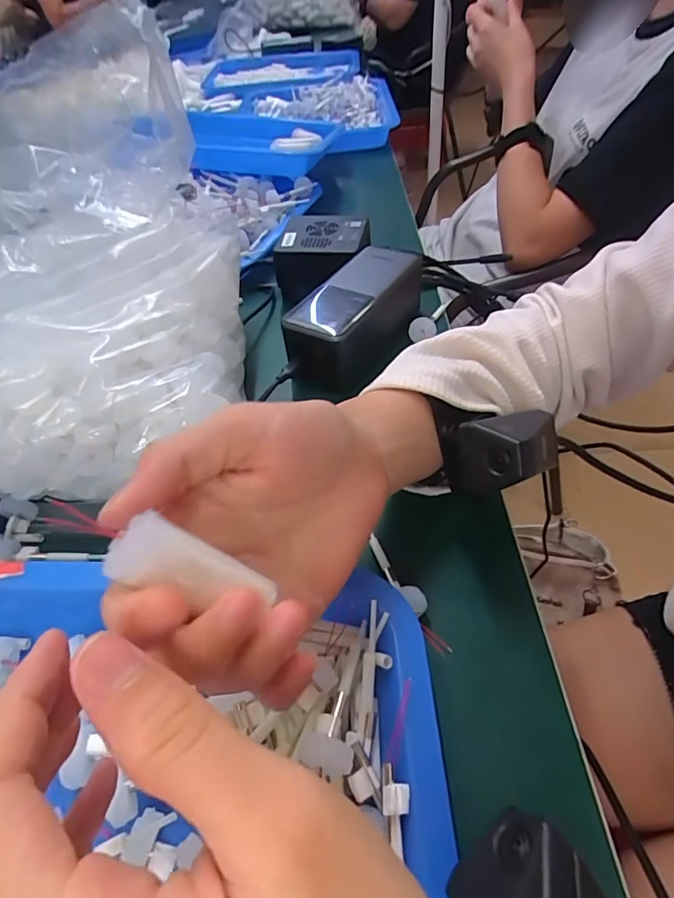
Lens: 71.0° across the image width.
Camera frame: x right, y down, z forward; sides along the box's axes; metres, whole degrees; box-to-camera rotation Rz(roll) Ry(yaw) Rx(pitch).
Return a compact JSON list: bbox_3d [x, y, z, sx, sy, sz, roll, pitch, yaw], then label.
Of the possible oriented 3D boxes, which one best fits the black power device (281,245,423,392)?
[{"bbox_3d":[0.018,-0.104,0.368,0.059,0.053,0.135,25,55,25],"label":"black power device"}]

